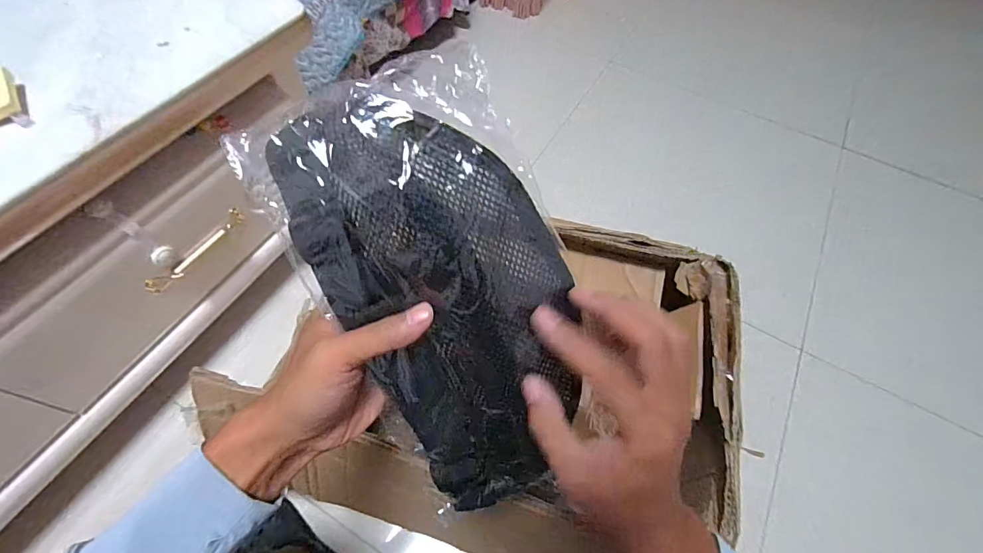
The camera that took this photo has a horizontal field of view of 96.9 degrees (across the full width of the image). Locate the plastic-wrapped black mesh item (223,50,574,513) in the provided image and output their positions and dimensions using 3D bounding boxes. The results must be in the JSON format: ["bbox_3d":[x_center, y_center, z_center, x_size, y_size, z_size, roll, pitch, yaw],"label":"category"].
[{"bbox_3d":[-0.019,0.020,0.275,0.148,0.021,0.285,-26,107,2],"label":"plastic-wrapped black mesh item"}]

